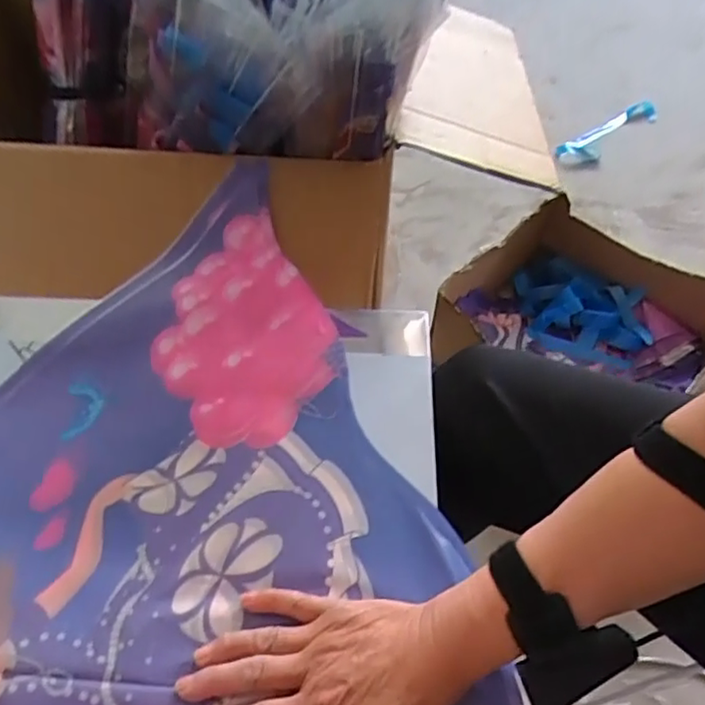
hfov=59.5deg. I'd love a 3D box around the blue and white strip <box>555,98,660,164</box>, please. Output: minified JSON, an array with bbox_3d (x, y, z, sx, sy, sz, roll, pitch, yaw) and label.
[{"bbox_3d":[0.607,-0.521,1.463,0.310,0.037,0.082,-32,61,-23],"label":"blue and white strip"}]

